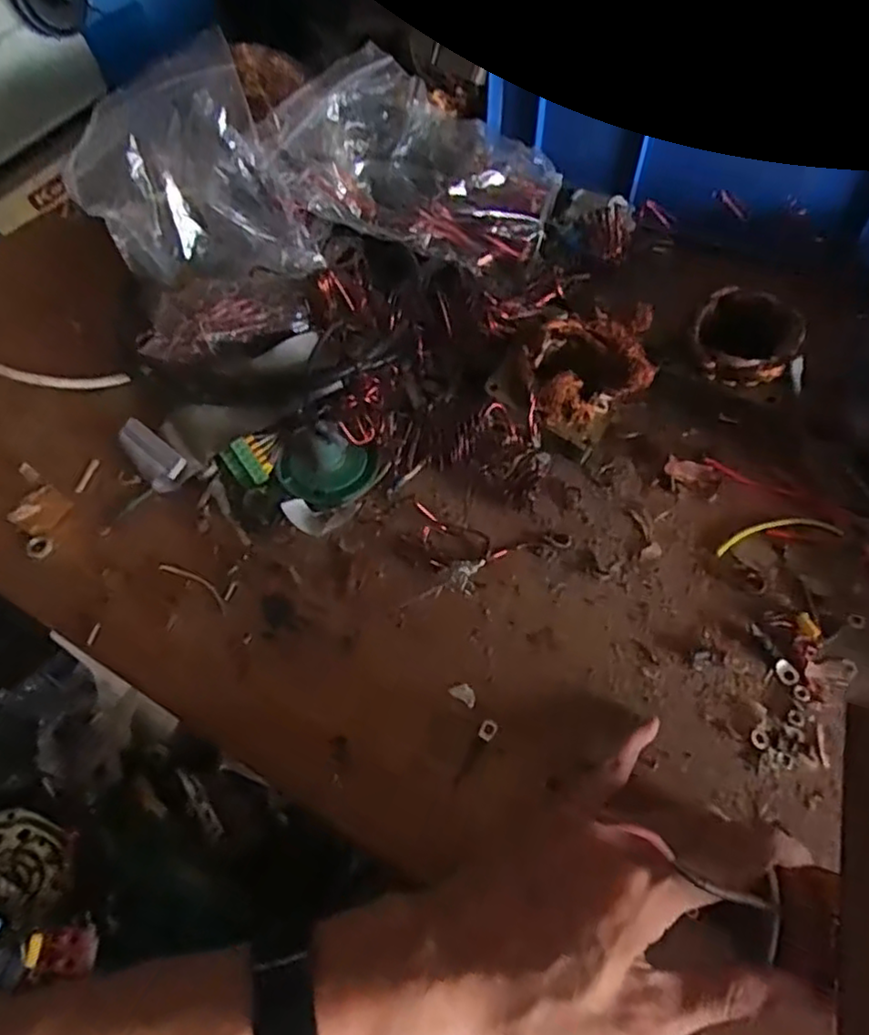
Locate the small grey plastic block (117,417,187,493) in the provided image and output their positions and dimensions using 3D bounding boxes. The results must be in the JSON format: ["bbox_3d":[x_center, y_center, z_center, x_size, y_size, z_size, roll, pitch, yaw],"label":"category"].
[{"bbox_3d":[-0.184,-0.041,0.438,0.024,0.021,0.055,-39,64,-21],"label":"small grey plastic block"}]

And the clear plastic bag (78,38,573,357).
[{"bbox_3d":[-0.072,-0.260,0.509,0.356,0.162,0.174,-24,58,-17],"label":"clear plastic bag"}]

